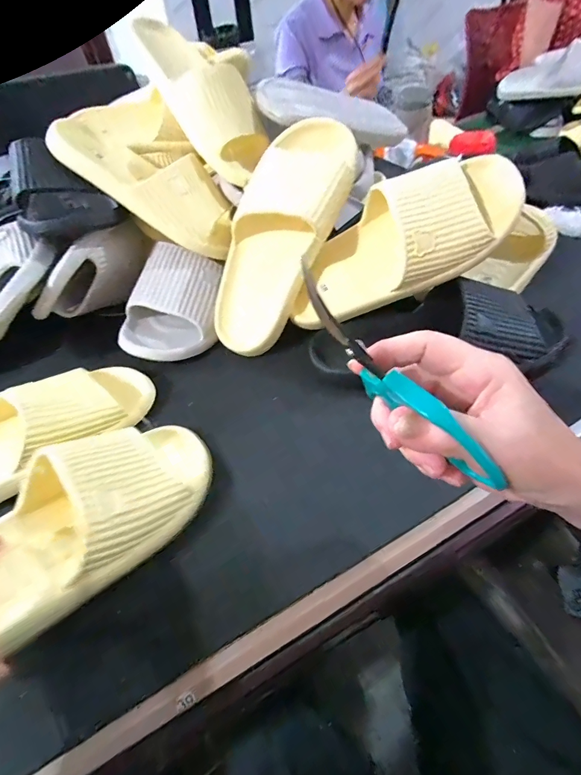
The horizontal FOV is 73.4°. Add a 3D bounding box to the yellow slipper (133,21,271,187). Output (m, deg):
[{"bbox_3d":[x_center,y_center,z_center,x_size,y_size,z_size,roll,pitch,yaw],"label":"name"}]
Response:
[{"bbox_3d":[-0.101,-0.347,0.453,0.090,0.066,0.222,-32,85,-20],"label":"yellow slipper"}]

